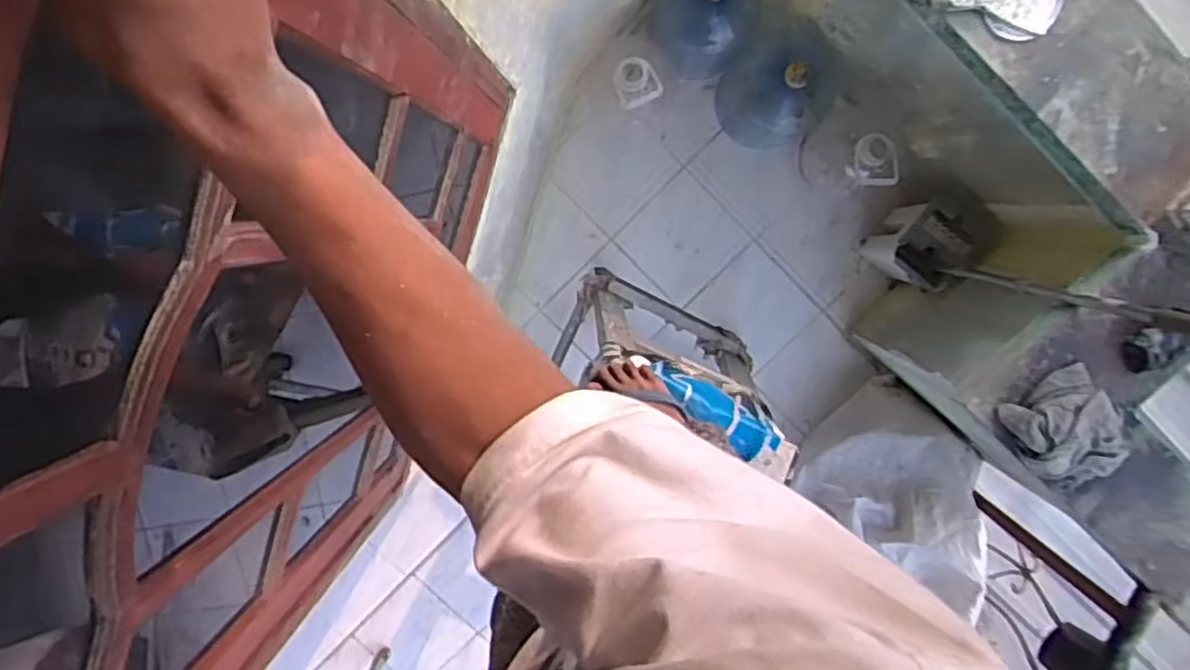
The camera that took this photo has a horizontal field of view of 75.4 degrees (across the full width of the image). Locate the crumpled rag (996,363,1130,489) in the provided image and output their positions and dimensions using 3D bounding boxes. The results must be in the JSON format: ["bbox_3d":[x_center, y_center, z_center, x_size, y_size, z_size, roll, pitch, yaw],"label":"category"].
[{"bbox_3d":[0.752,0.158,1.216,0.152,0.104,0.165,-31,97,6],"label":"crumpled rag"}]

